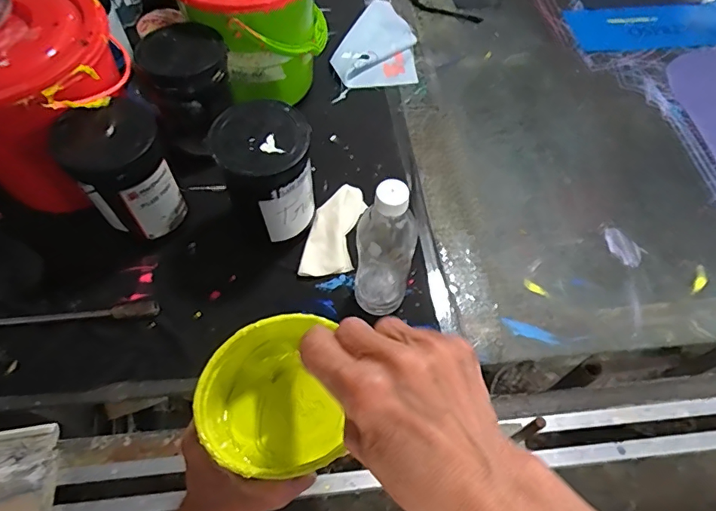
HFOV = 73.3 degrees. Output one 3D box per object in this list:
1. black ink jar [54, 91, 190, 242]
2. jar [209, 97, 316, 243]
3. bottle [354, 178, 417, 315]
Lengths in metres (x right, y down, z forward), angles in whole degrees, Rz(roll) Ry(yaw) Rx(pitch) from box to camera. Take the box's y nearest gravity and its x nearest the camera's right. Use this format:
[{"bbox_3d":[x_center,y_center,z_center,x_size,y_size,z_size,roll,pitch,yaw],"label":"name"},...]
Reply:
[{"bbox_3d":[-0.279,-0.097,0.589,0.105,0.161,0.114,-29,64,-16],"label":"black ink jar"},{"bbox_3d":[-0.105,-0.093,0.580,0.099,0.159,0.097,0,60,0],"label":"jar"},{"bbox_3d":[0.027,-0.002,0.505,0.057,0.203,0.052,0,60,0],"label":"bottle"}]

